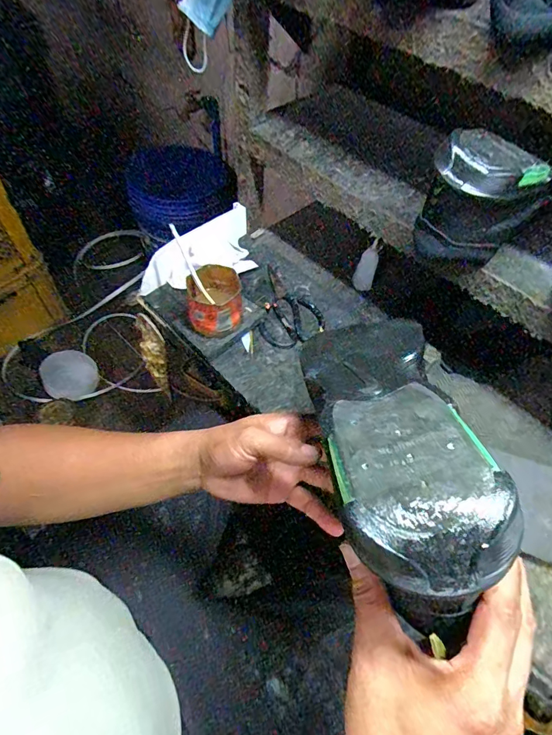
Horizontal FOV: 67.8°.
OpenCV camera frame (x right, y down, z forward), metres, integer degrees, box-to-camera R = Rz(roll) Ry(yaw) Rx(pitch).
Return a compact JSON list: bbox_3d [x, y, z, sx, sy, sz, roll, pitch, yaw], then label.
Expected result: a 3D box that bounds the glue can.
[{"bbox_3d":[-0.090,-0.096,0.623,0.082,0.079,0.086,-2,57,-5],"label":"glue can"}]

